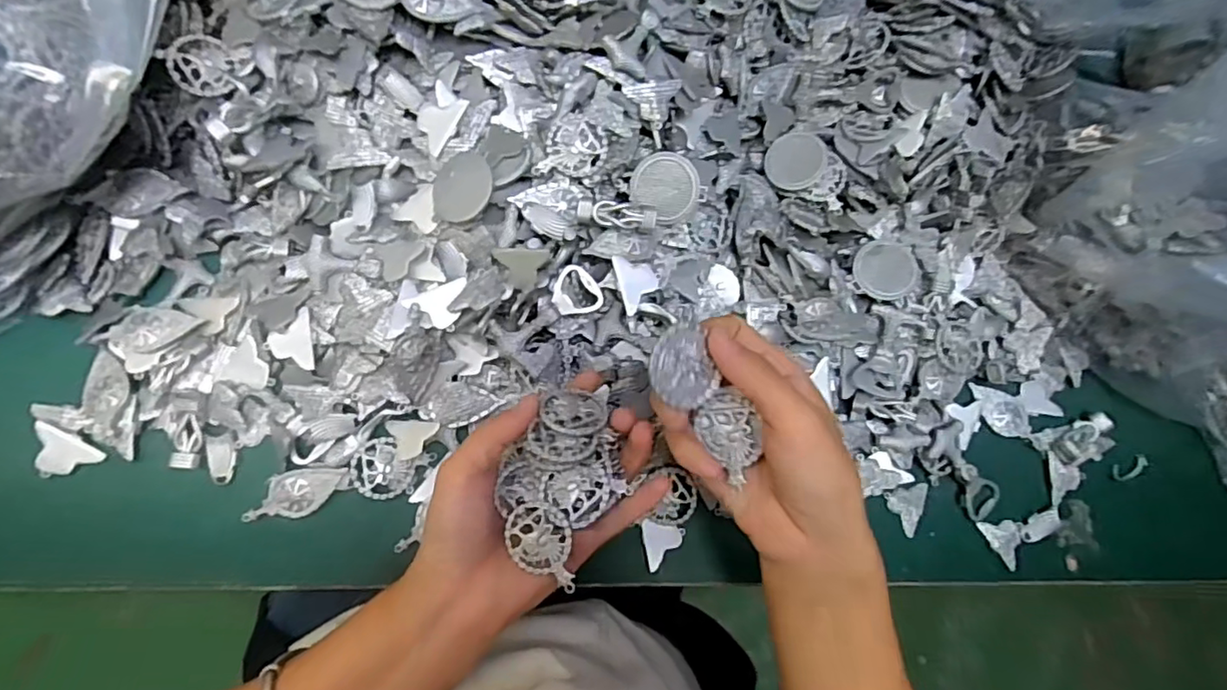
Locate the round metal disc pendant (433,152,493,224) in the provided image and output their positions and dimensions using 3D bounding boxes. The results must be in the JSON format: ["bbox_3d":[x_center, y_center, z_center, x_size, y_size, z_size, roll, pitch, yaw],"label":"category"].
[{"bbox_3d":[-0.086,-0.089,0.347,0.038,0.004,0.040,-3,83,23],"label":"round metal disc pendant"}]

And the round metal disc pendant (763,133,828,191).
[{"bbox_3d":[0.123,-0.124,0.412,0.037,0.004,0.039,-2,85,17],"label":"round metal disc pendant"}]

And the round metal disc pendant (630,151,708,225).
[{"bbox_3d":[0.031,-0.092,0.357,0.041,0.007,0.038,1,102,6],"label":"round metal disc pendant"}]

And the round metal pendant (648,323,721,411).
[{"bbox_3d":[0.030,0.010,0.270,0.030,0.004,0.037,-23,100,-21],"label":"round metal pendant"}]

